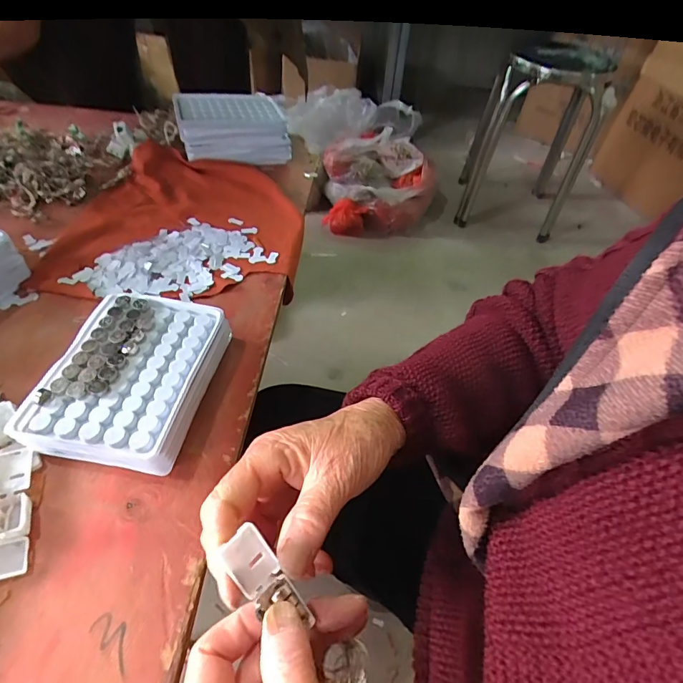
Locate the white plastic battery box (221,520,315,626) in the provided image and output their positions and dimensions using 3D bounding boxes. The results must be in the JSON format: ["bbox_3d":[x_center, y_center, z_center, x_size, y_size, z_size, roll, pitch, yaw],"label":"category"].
[{"bbox_3d":[-0.033,0.107,0.193,0.050,0.008,0.020,52,57,-8],"label":"white plastic battery box"}]

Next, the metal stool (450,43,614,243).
[{"bbox_3d":[0.580,-0.621,1.338,0.315,0.472,0.346,14,50,7],"label":"metal stool"}]

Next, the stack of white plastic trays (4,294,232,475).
[{"bbox_3d":[-0.145,0.026,0.306,0.095,0.036,0.132,9,50,2],"label":"stack of white plastic trays"}]

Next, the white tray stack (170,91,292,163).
[{"bbox_3d":[-0.142,-0.281,0.559,0.132,0.051,0.098,-11,51,-13],"label":"white tray stack"}]

